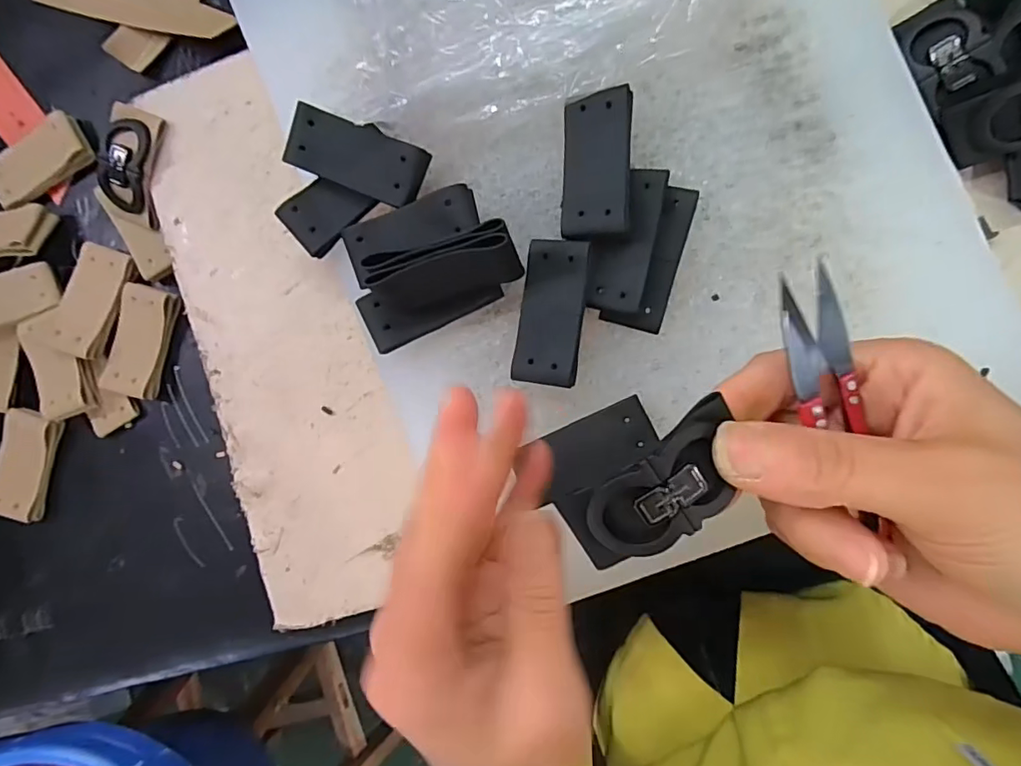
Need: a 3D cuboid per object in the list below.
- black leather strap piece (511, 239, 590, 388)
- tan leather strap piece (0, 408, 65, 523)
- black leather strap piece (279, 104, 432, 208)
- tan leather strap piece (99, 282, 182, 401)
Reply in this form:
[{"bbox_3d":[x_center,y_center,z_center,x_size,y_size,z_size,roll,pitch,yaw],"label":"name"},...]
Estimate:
[{"bbox_3d":[0.018,-0.029,0.224,0.027,0.014,0.060,7,92,8],"label":"black leather strap piece"},{"bbox_3d":[-0.283,0.048,0.305,0.029,0.016,0.061,12,93,7],"label":"tan leather strap piece"},{"bbox_3d":[-0.067,-0.099,0.230,0.060,0.009,0.026,23,94,7],"label":"black leather strap piece"},{"bbox_3d":[-0.213,-0.023,0.303,0.030,0.011,0.063,18,94,6],"label":"tan leather strap piece"}]

